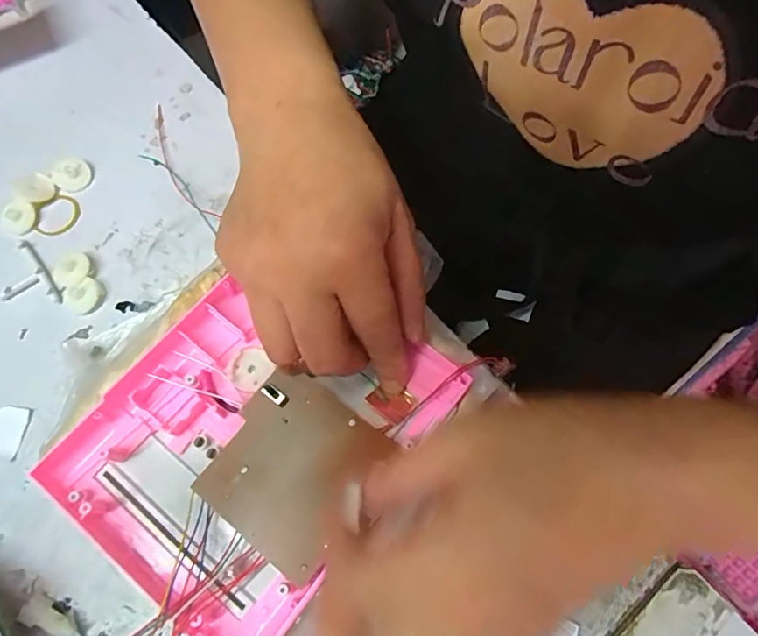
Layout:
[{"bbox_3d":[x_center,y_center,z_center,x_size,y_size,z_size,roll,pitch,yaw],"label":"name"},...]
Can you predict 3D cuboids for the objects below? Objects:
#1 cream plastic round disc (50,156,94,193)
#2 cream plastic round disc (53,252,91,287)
[{"bbox_3d":[-0.203,-0.095,0.331,0.025,0.005,0.023,0,70,1],"label":"cream plastic round disc"},{"bbox_3d":[-0.188,-0.031,0.306,0.023,0.007,0.023,0,70,1],"label":"cream plastic round disc"}]

